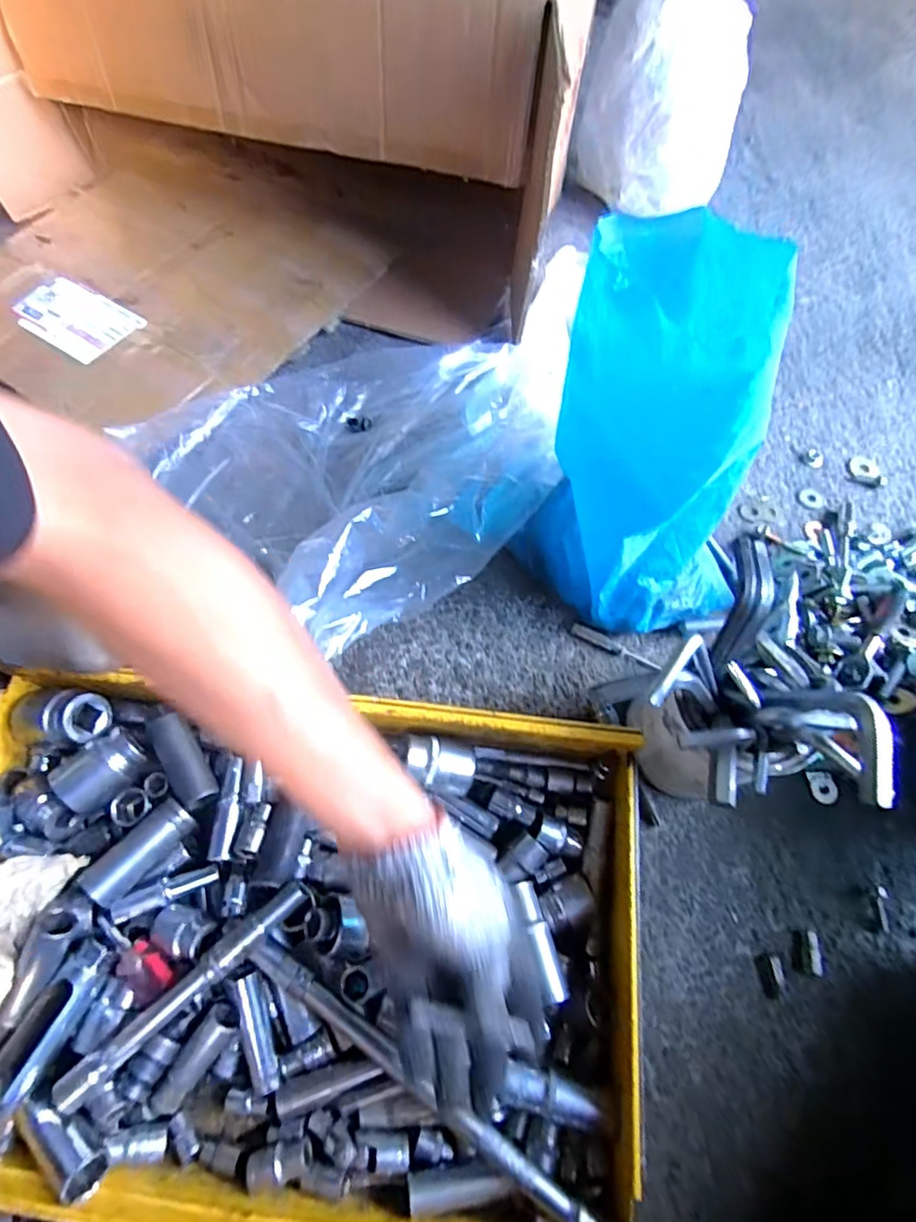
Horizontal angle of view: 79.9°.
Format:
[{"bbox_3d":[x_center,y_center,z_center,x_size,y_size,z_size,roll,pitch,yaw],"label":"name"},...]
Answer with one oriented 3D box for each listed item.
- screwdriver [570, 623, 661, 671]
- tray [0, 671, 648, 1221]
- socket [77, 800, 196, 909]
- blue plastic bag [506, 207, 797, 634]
[{"bbox_3d":[0.154,0.037,0.539,0.090,0.007,0.013,26,68,11],"label":"screwdriver"},{"bbox_3d":[-0.137,0.234,0.408,0.528,0.080,0.329,5,65,2],"label":"tray"},{"bbox_3d":[-0.244,0.186,0.424,0.027,0.038,0.078,38,70,16],"label":"socket"},{"bbox_3d":[0.168,-0.146,0.480,0.181,0.286,0.244,16,66,7],"label":"blue plastic bag"}]

